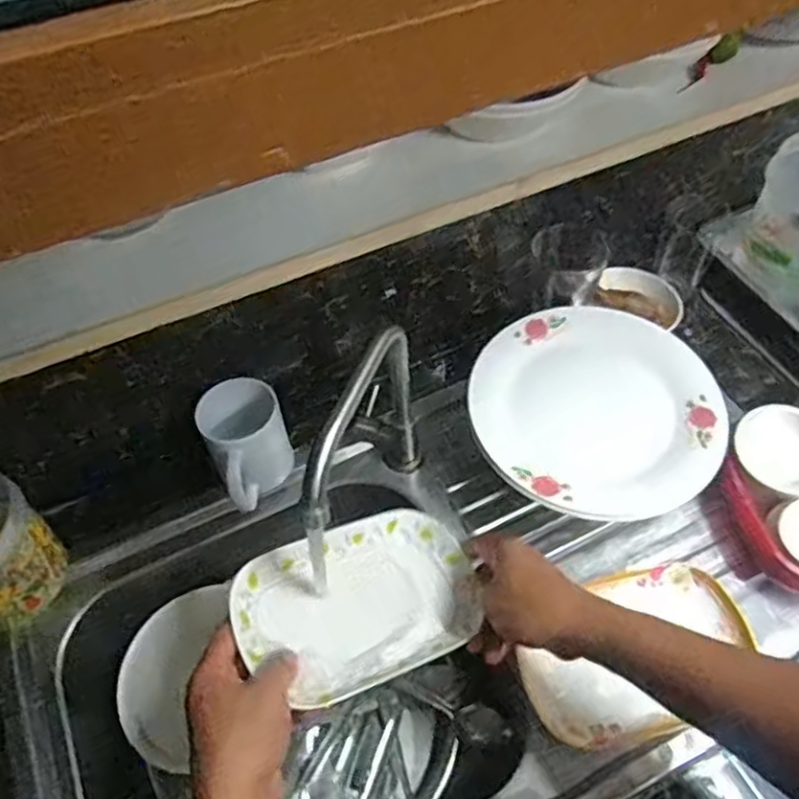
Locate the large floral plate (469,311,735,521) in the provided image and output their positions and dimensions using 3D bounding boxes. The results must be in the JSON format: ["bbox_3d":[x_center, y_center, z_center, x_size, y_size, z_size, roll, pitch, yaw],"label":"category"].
[{"bbox_3d":[0.190,0.006,0.687,0.234,0.022,0.238,0,54,1],"label":"large floral plate"}]

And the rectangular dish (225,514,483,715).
[{"bbox_3d":[-0.034,0.172,0.596,0.202,0.030,0.137,-14,55,-28],"label":"rectangular dish"}]

